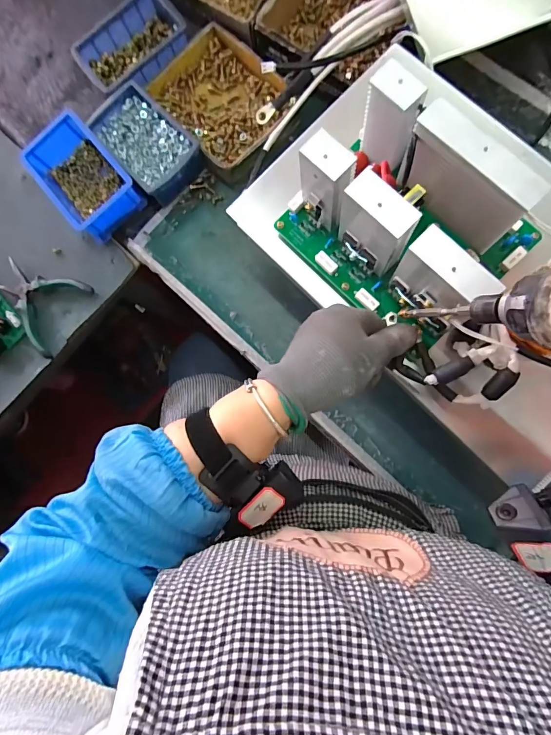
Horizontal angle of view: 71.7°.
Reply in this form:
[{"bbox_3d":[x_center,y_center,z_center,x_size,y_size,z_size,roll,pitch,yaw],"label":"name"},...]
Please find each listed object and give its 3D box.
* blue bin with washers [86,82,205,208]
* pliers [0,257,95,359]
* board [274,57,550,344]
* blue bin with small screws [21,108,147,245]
[{"bbox_3d":[-0.174,-0.302,0.522,0.092,0.050,0.141,-44,80,0],"label":"blue bin with washers"},{"bbox_3d":[-0.342,-0.101,0.537,0.143,0.020,0.115,34,88,9],"label":"pliers"},{"bbox_3d":[0.110,-0.126,0.320,0.141,0.092,0.178,-44,80,0],"label":"board"},{"bbox_3d":[-0.264,-0.259,0.528,0.098,0.058,0.148,-41,80,1],"label":"blue bin with small screws"}]

